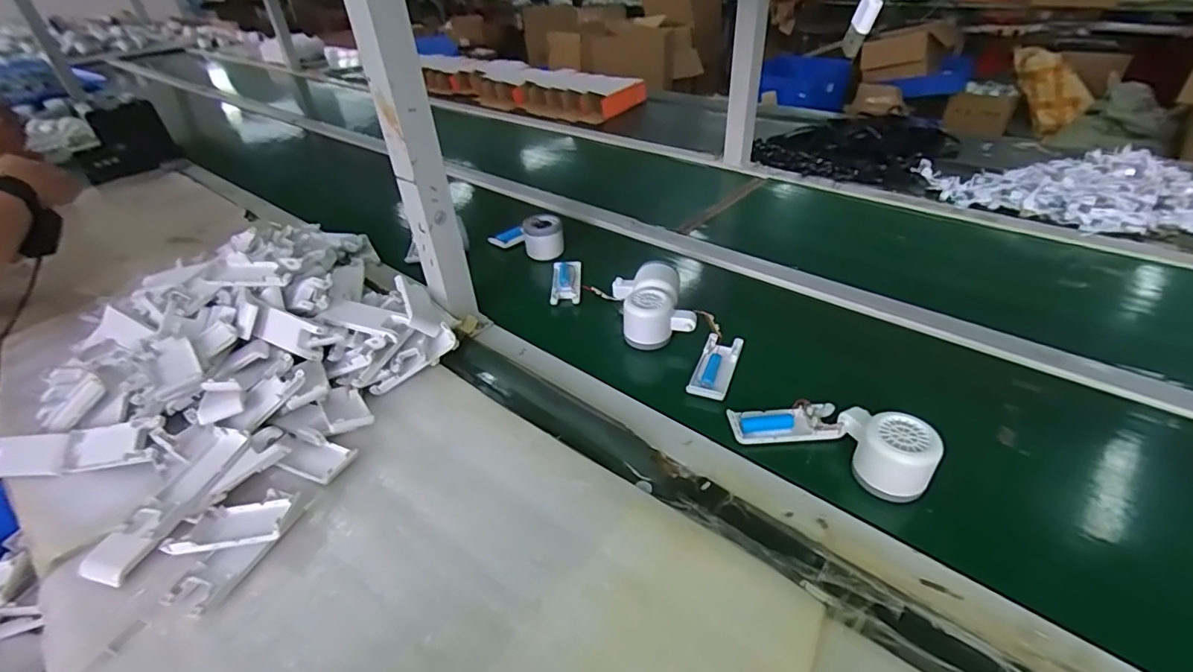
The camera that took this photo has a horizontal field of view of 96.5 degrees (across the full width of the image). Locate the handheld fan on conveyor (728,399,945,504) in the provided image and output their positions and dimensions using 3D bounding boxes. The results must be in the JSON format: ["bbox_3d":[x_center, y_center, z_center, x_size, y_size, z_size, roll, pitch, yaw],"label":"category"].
[{"bbox_3d":[0.216,0.093,0.489,0.166,0.055,0.078,12,39,39],"label":"handheld fan on conveyor"}]

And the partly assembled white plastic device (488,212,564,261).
[{"bbox_3d":[-0.105,-0.158,0.843,0.121,0.056,0.065,22,44,29],"label":"partly assembled white plastic device"}]

